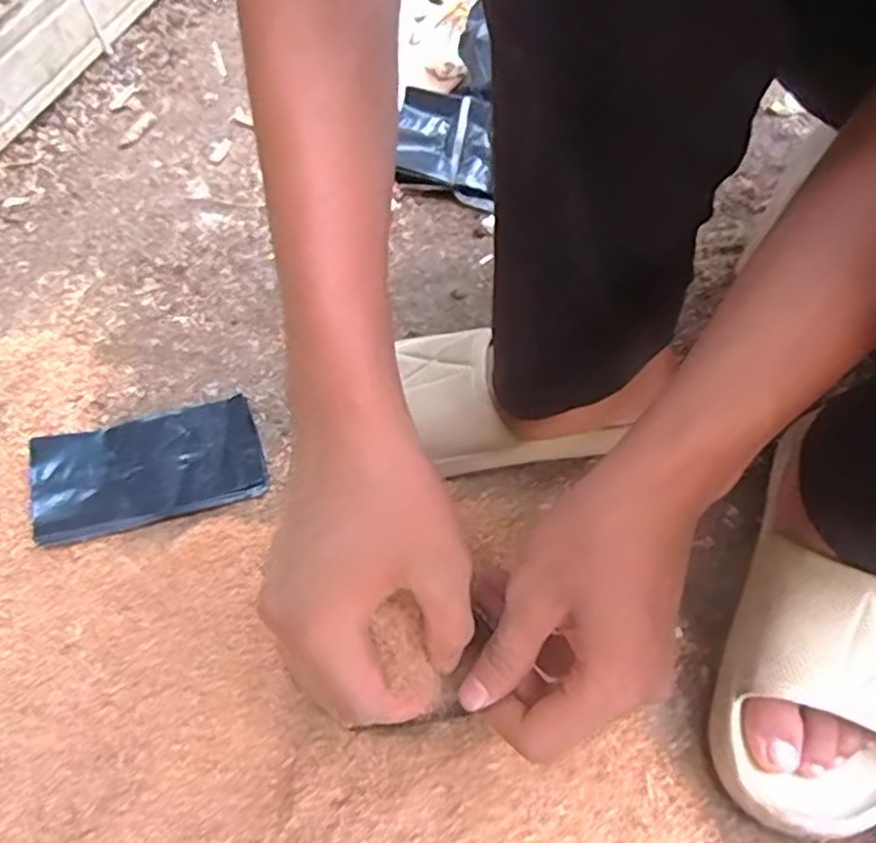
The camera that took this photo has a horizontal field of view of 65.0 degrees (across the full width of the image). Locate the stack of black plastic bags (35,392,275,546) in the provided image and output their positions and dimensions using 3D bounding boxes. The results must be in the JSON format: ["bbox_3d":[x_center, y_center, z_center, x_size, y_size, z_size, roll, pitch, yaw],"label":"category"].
[{"bbox_3d":[-0.206,0.030,0.493,0.151,0.022,0.086,-17,59,-11],"label":"stack of black plastic bags"}]

